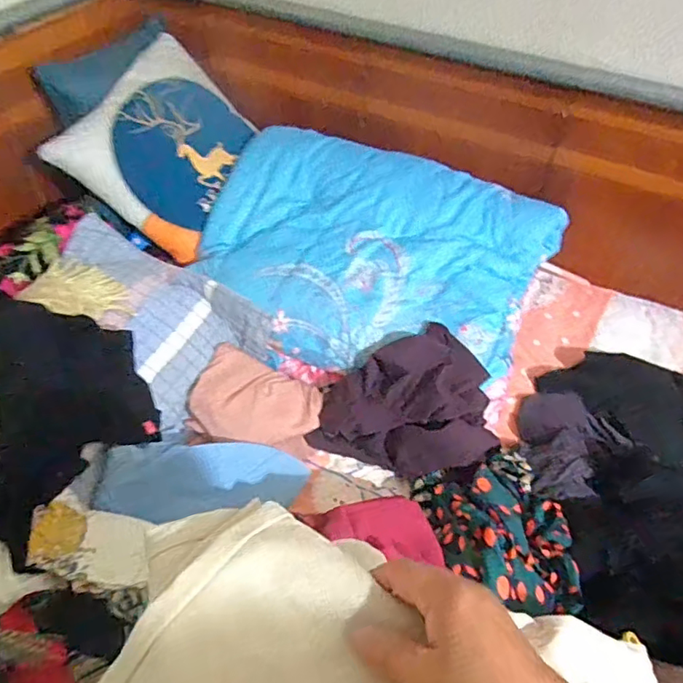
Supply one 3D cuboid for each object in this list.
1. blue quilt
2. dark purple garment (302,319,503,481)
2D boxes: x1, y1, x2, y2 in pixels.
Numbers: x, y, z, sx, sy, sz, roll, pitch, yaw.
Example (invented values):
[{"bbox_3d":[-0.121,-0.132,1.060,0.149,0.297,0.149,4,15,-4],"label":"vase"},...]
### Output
[{"bbox_3d":[0.050,-0.166,1.069,0.656,0.195,0.457,17,51,12],"label":"blue quilt"},{"bbox_3d":[0.112,0.098,0.954,0.284,0.170,0.216,10,50,6],"label":"dark purple garment"}]

